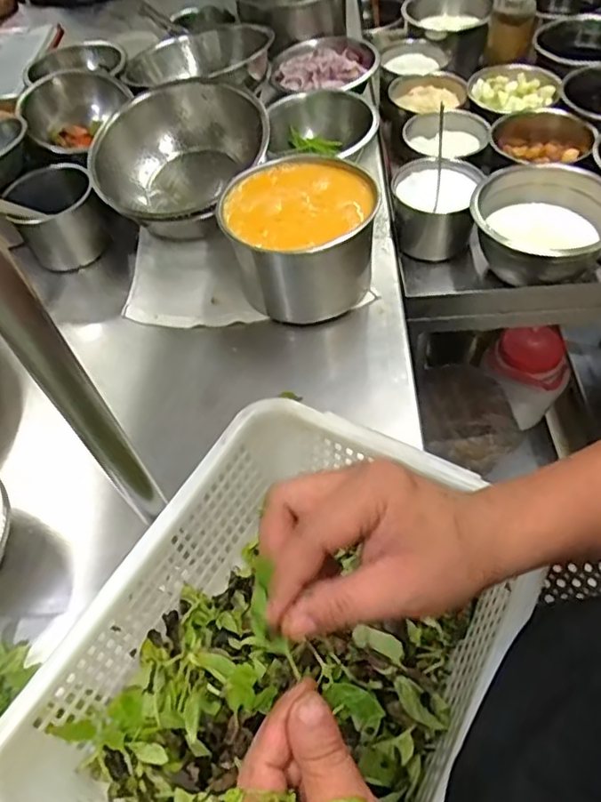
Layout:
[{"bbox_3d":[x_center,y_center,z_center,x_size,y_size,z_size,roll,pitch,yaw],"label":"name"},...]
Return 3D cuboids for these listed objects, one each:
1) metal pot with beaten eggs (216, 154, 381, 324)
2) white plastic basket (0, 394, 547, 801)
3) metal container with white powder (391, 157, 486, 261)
[{"bbox_3d":[0.001,-0.185,0.694,0.163,0.128,0.154,-3,54,4],"label":"metal pot with beaten eggs"},{"bbox_3d":[-0.012,0.186,0.433,0.257,0.108,0.346,24,60,21],"label":"white plastic basket"},{"bbox_3d":[0.178,-0.258,0.796,0.111,0.086,0.103,7,55,10],"label":"metal container with white powder"}]

